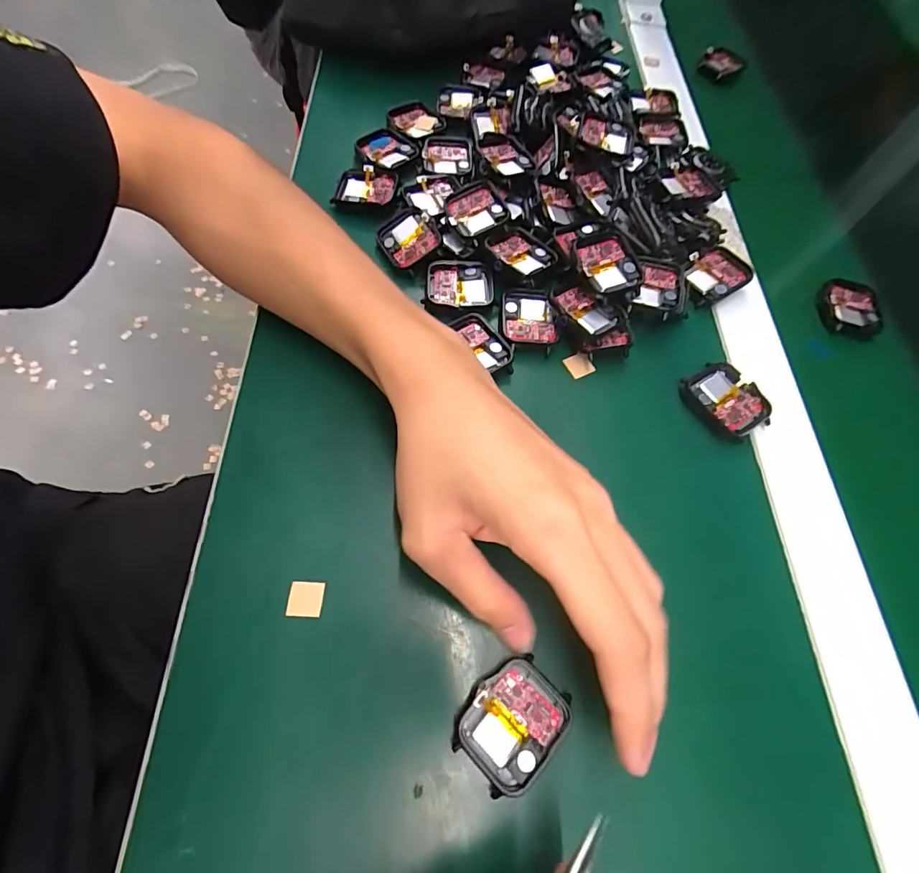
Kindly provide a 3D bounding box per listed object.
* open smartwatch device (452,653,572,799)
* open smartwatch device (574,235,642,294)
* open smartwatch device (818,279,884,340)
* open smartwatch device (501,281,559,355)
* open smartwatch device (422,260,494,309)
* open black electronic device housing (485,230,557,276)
[{"bbox_3d":[0.023,0.119,0.191,0.046,0.008,0.039,-40,74,-21],"label":"open smartwatch device"},{"bbox_3d":[0.091,-0.107,0.285,0.035,0.012,0.038,-11,79,-7],"label":"open smartwatch device"},{"bbox_3d":[0.270,-0.088,0.314,0.040,0.009,0.045,9,64,-1],"label":"open smartwatch device"},{"bbox_3d":[0.044,-0.074,0.284,0.033,0.009,0.043,4,64,-3],"label":"open smartwatch device"},{"bbox_3d":[0.000,-0.098,0.294,0.042,0.008,0.036,2,64,-4],"label":"open smartwatch device"},{"bbox_3d":[0.041,-0.120,0.297,0.035,0.007,0.036,-30,71,-18],"label":"open black electronic device housing"}]

